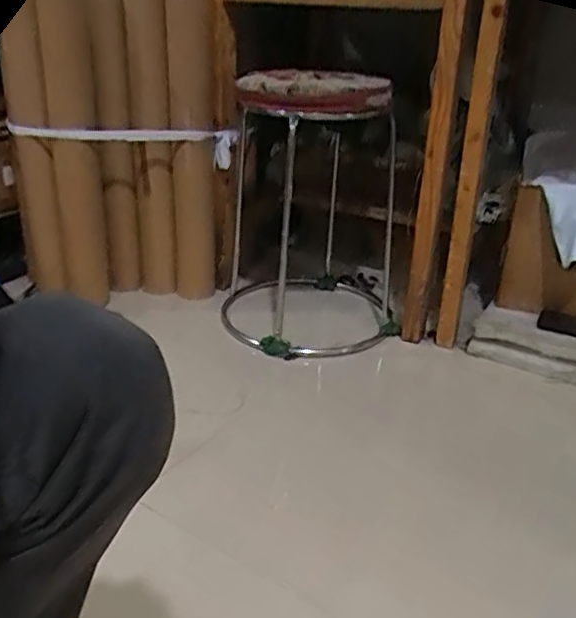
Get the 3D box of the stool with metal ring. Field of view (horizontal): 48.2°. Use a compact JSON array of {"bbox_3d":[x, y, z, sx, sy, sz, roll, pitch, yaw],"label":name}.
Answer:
[{"bbox_3d":[0.050,-0.200,1.290,0.350,0.509,0.393,4,26,3],"label":"stool with metal ring"}]

